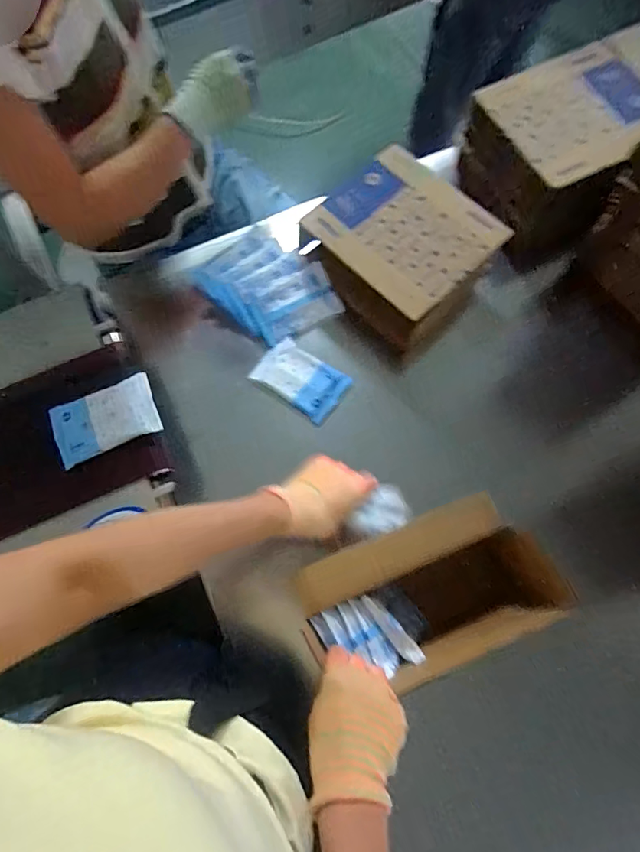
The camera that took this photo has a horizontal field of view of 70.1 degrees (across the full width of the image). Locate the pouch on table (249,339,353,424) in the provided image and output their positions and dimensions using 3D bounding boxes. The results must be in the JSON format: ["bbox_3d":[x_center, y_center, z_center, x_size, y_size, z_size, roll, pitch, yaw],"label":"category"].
[{"bbox_3d":[-0.029,-0.072,0.694,0.135,0.013,0.084,36,77,12],"label":"pouch on table"}]

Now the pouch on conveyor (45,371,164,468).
[{"bbox_3d":[-0.281,-0.007,0.599,0.134,0.029,0.080,-23,74,-5],"label":"pouch on conveyor"}]

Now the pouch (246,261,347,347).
[{"bbox_3d":[-0.042,-0.190,0.724,0.135,0.022,0.082,-30,100,-3],"label":"pouch"}]

